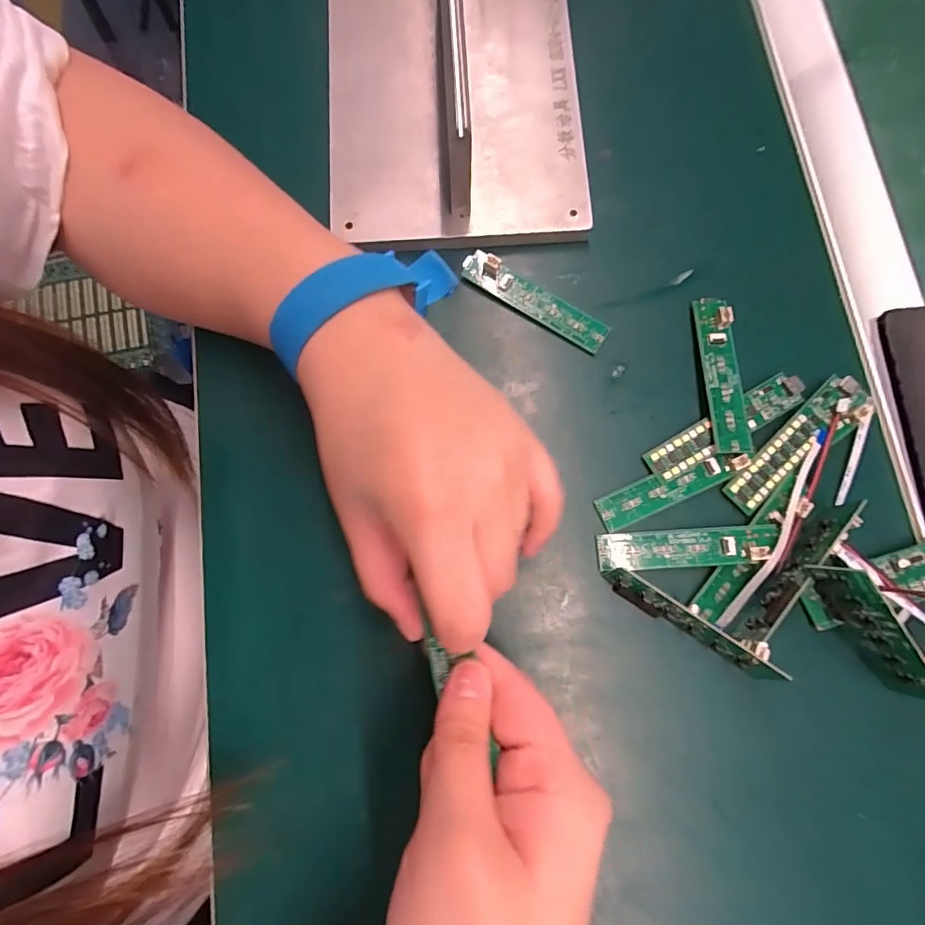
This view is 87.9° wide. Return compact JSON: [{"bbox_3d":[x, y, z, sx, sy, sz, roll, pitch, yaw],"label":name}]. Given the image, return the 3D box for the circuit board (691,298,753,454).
[{"bbox_3d":[0.130,-0.045,0.240,0.017,0.007,0.081,-4,79,-2],"label":"circuit board"}]

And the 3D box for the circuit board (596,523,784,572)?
[{"bbox_3d":[0.106,0.041,0.227,0.082,0.007,0.018,-4,81,4],"label":"circuit board"}]

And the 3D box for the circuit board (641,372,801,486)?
[{"bbox_3d":[0.131,-0.017,0.238,0.085,0.004,0.020,-30,81,-6],"label":"circuit board"}]

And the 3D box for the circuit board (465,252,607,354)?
[{"bbox_3d":[0.038,-0.086,0.254,0.083,0.009,0.016,32,80,5],"label":"circuit board"}]

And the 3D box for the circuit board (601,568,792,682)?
[{"bbox_3d":[0.104,0.075,0.218,0.085,0.020,0.010,33,80,5],"label":"circuit board"}]

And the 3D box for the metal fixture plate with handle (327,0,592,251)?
[{"bbox_3d":[-0.007,-0.220,0.243,0.136,0.079,0.199,-4,79,-2],"label":"metal fixture plate with handle"}]

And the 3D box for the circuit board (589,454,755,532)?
[{"bbox_3d":[0.102,0.012,0.234,0.074,0.006,0.016,-24,82,0],"label":"circuit board"}]

